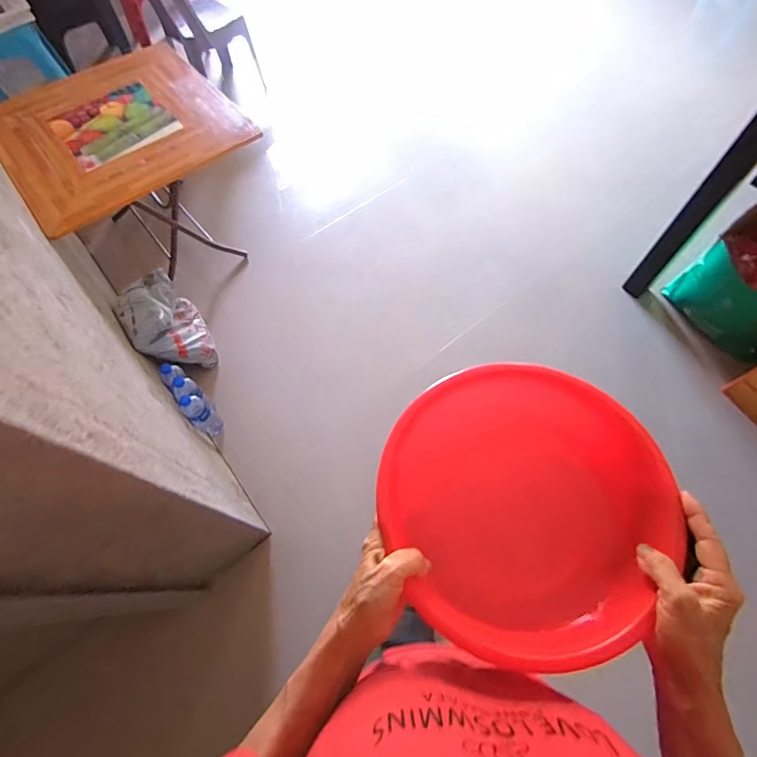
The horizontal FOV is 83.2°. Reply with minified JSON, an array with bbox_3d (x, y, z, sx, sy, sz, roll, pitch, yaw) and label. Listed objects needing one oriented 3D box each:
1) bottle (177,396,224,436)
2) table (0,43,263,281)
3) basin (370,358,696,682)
[{"bbox_3d":[-0.546,0.107,1.318,0.061,0.229,0.077,39,71,18],"label":"bottle"},{"bbox_3d":[-0.797,-0.687,1.504,0.678,0.444,0.701,-34,68,-14],"label":"table"},{"bbox_3d":[0.140,0.126,0.432,0.270,0.073,0.268,0,65,1],"label":"basin"}]

